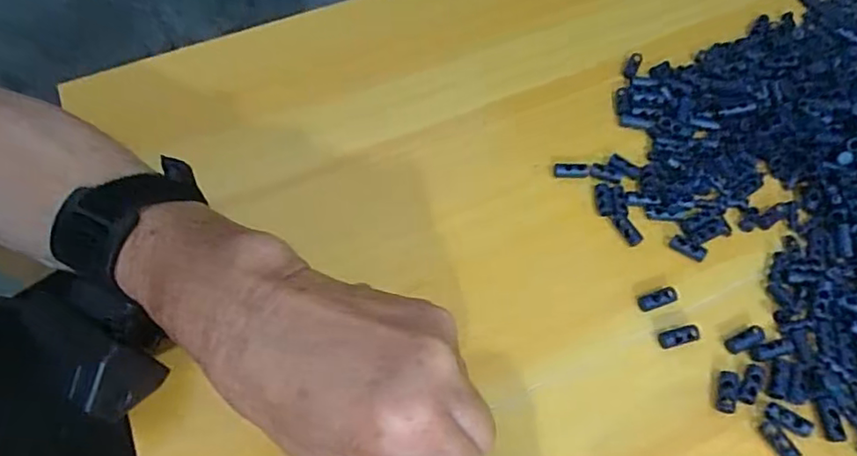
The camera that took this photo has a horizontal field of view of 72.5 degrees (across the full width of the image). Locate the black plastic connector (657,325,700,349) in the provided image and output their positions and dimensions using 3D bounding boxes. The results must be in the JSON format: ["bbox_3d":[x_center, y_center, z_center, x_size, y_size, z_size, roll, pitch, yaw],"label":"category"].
[{"bbox_3d":[0.121,0.053,0.283,0.020,0.004,0.009,-14,59,-8],"label":"black plastic connector"}]

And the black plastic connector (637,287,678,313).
[{"bbox_3d":[0.115,0.035,0.292,0.019,0.006,0.008,-21,60,4],"label":"black plastic connector"}]

